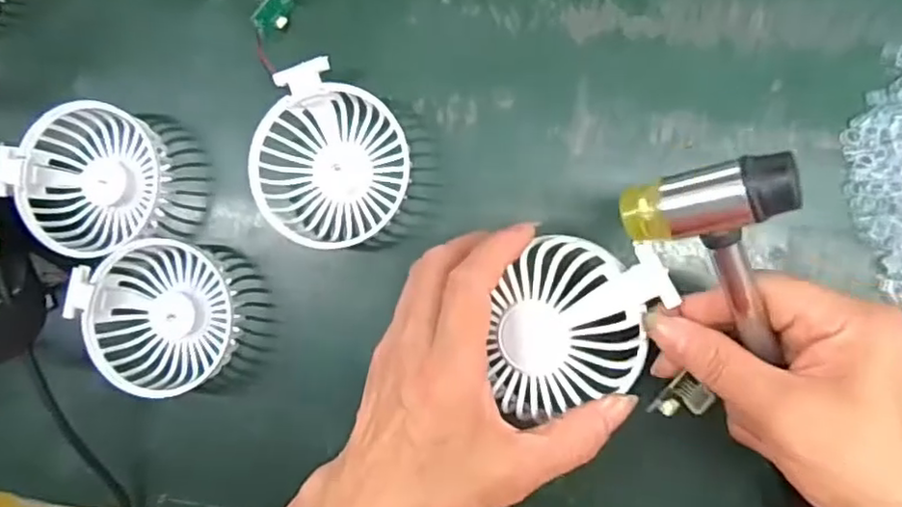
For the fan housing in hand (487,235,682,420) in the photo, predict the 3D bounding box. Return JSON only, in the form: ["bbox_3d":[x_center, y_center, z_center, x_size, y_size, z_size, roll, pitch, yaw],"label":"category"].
[{"bbox_3d":[0.057,0.035,0.288,0.073,0.015,0.081,5,91,8],"label":"fan housing in hand"}]

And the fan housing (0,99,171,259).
[{"bbox_3d":[-0.213,-0.045,0.384,0.084,0.037,0.081,0,90,8],"label":"fan housing"}]

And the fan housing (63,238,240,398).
[{"bbox_3d":[-0.171,0.034,0.380,0.096,0.031,0.084,43,96,5],"label":"fan housing"}]

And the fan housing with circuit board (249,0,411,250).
[{"bbox_3d":[-0.070,-0.077,0.367,0.080,0.033,0.143,-1,90,8],"label":"fan housing with circuit board"}]

